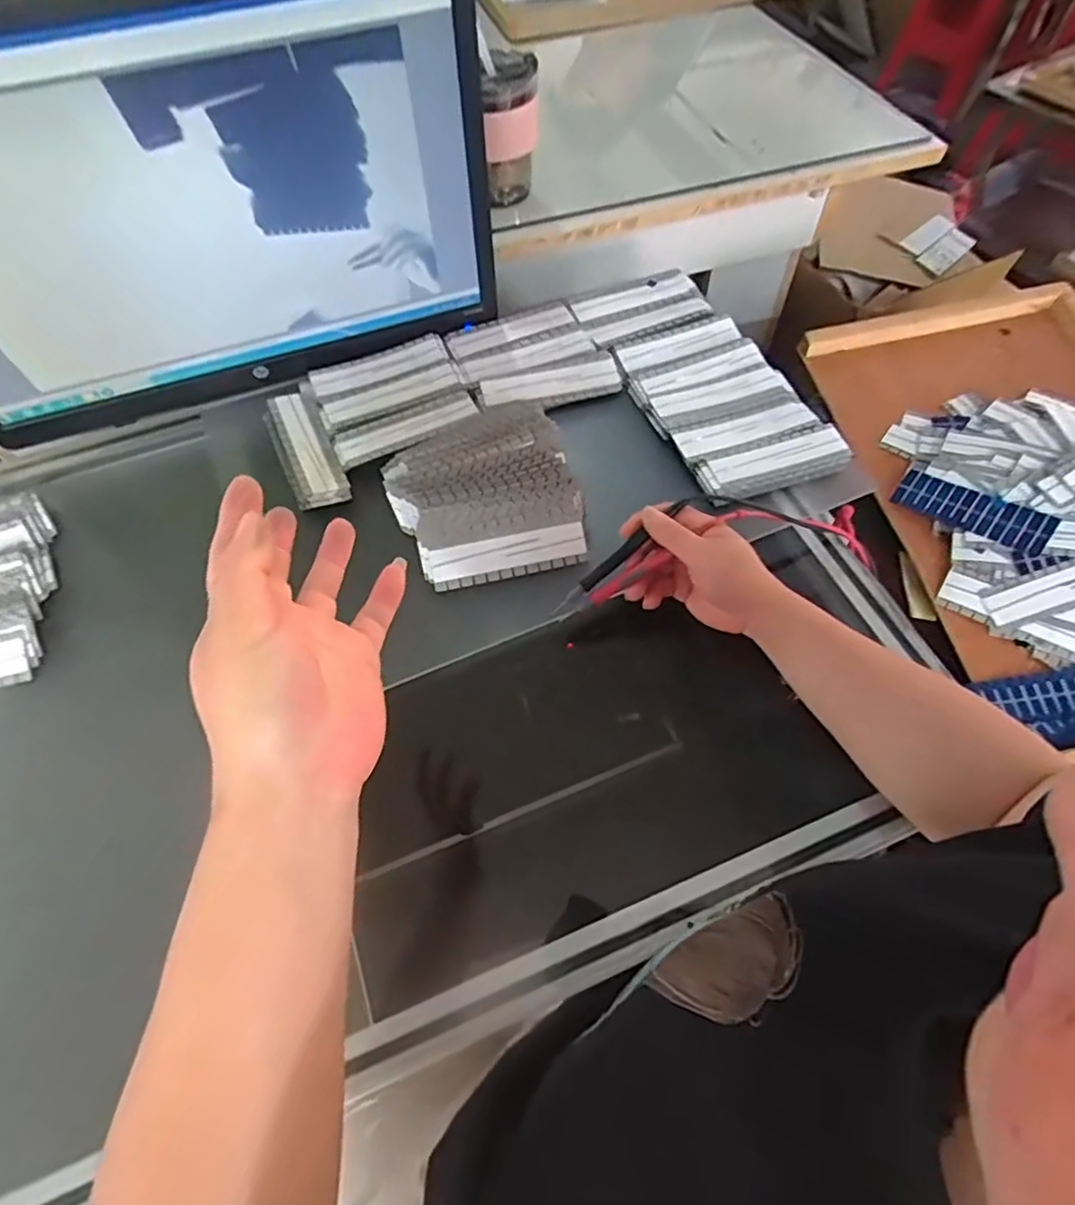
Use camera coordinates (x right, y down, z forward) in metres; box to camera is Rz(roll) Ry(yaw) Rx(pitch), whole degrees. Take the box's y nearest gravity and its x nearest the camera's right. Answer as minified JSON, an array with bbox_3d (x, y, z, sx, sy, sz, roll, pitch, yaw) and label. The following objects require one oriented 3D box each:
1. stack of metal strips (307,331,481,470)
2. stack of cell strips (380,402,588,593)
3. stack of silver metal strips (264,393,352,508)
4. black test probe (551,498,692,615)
[{"bbox_3d":[-0.137,-0.197,0.601,0.134,0.011,0.130,-24,63,-9],"label":"stack of metal strips"},{"bbox_3d":[-0.046,-0.097,0.523,0.146,0.033,0.160,-16,61,-8],"label":"stack of cell strips"},{"bbox_3d":[-0.208,-0.136,0.562,0.044,0.013,0.133,-25,62,-12],"label":"stack of silver metal strips"},{"bbox_3d":[0.063,-0.035,0.476,0.127,0.017,0.011,-41,66,2],"label":"black test probe"}]

